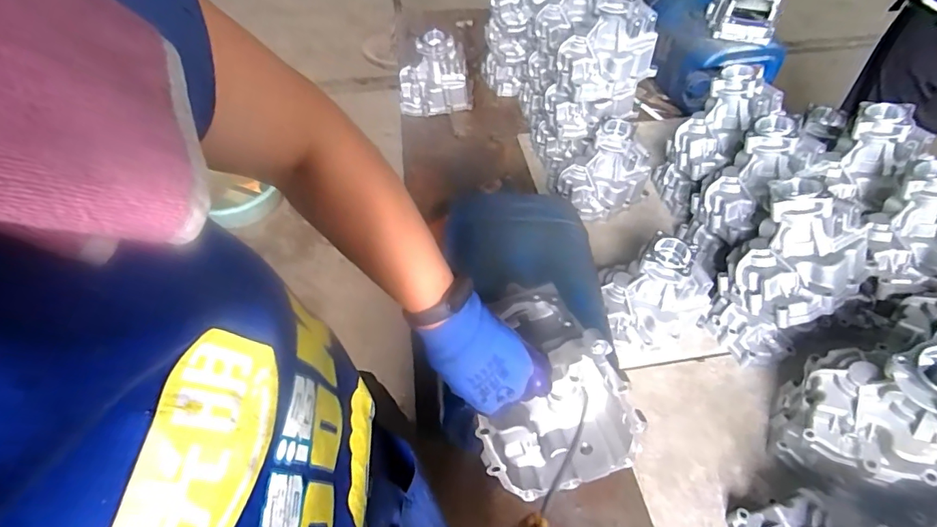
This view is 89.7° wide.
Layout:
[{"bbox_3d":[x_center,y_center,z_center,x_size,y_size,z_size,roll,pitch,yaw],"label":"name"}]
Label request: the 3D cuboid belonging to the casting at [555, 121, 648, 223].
[{"bbox_3d":[0.341,-0.230,1.177,0.199,0.188,0.151,-32,58,-24],"label":"casting"}]

